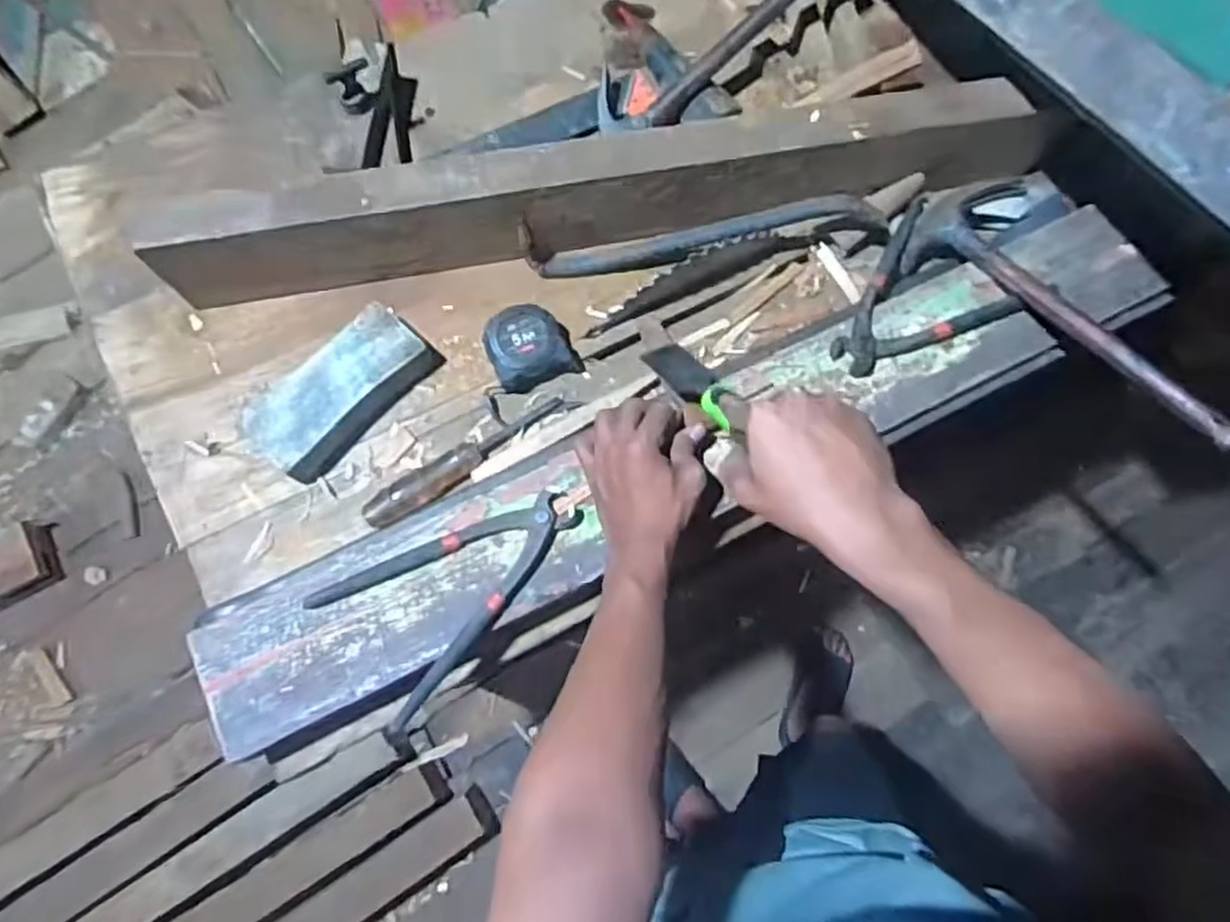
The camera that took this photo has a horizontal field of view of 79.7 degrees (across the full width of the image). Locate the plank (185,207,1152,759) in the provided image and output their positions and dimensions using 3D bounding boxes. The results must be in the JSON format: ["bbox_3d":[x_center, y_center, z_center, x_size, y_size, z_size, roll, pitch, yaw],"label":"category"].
[{"bbox_3d":[0.085,-0.010,0.636,0.889,0.044,0.130,-25,76,-8],"label":"plank"}]

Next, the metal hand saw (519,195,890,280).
[{"bbox_3d":[0.090,-0.213,0.703,0.353,0.051,0.033,-6,76,0],"label":"metal hand saw"}]

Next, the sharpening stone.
[{"bbox_3d":[-0.242,-0.063,0.660,0.072,0.047,0.171,42,81,10],"label":"sharpening stone"}]

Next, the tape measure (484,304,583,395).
[{"bbox_3d":[-0.078,-0.106,0.679,0.076,0.042,0.063,-24,77,-5],"label":"tape measure"}]

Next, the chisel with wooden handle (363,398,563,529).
[{"bbox_3d":[-0.134,-0.004,0.659,0.196,0.031,0.028,-37,78,-7],"label":"chisel with wooden handle"}]

